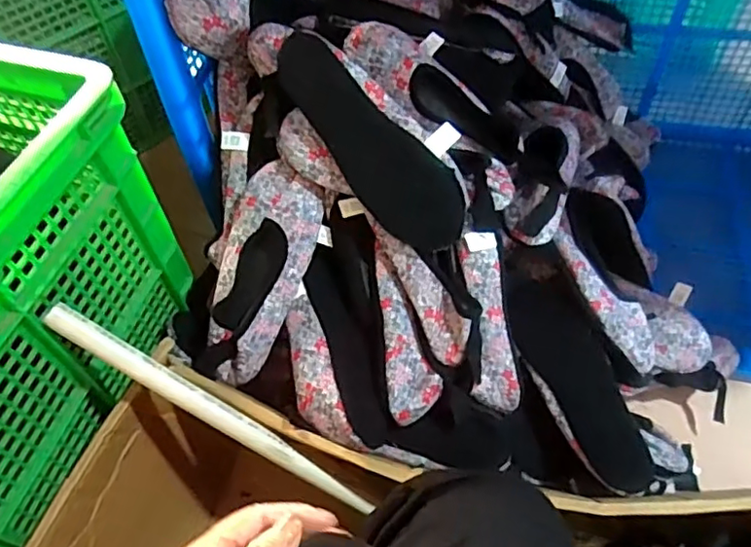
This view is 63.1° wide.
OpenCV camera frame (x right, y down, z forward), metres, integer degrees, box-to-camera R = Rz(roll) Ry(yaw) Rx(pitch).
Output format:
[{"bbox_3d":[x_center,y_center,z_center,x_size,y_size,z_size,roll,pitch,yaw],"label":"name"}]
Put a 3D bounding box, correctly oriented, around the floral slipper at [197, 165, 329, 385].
[{"bbox_3d":[-0.133,0.000,0.682,0.097,0.043,0.246,18,88,16],"label":"floral slipper"}]

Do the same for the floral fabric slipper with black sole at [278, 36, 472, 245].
[{"bbox_3d":[0.005,-0.143,0.640,0.109,0.050,0.256,-39,92,22],"label":"floral fabric slipper with black sole"}]

